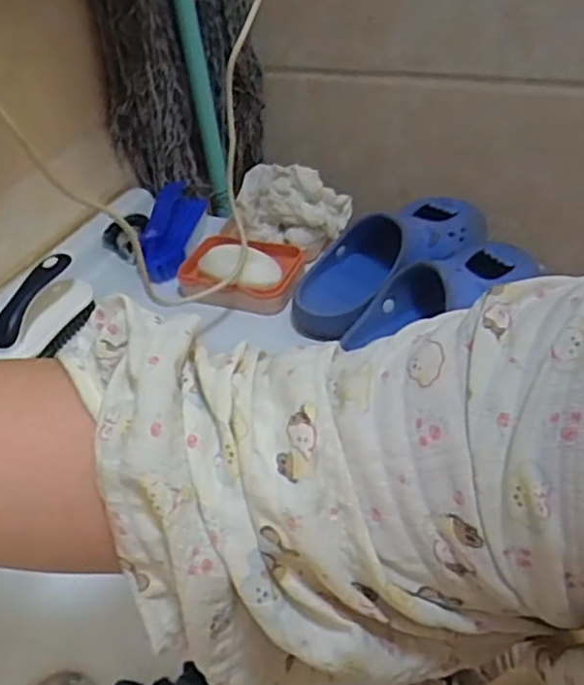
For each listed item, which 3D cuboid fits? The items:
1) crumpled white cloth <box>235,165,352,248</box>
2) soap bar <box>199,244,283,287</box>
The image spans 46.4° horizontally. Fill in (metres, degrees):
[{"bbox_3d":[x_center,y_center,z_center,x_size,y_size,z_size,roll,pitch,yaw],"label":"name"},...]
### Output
[{"bbox_3d":[0.001,-0.143,0.708,0.113,0.073,0.057,5,41,15],"label":"crumpled white cloth"},{"bbox_3d":[-0.055,-0.079,0.673,0.088,0.023,0.052,11,43,22],"label":"soap bar"}]

